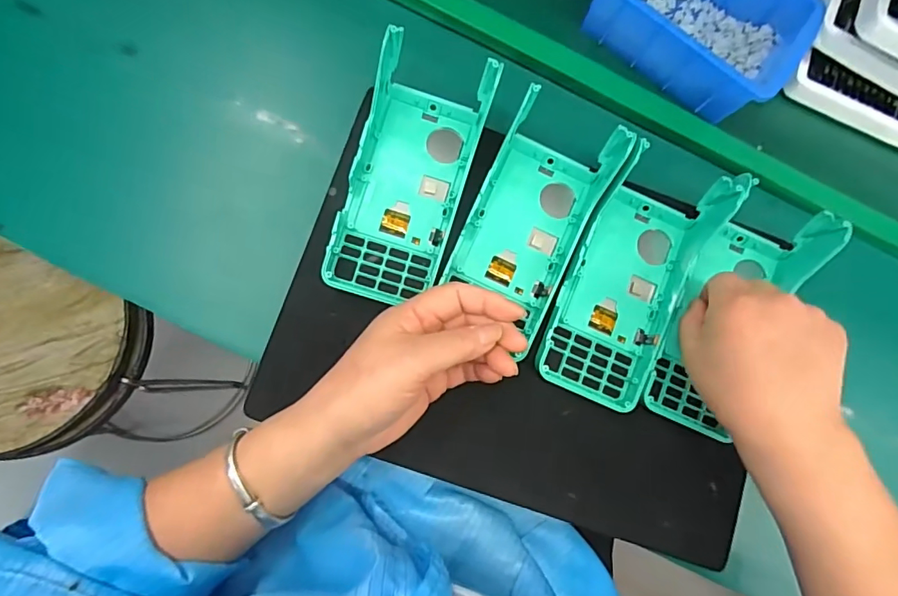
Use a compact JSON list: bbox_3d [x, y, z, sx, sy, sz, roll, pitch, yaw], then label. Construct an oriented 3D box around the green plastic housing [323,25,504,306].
[{"bbox_3d":[-0.025,-0.089,0.339,0.078,0.032,0.184,16,82,-4],"label":"green plastic housing"}]

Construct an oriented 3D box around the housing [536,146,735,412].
[{"bbox_3d":[0.126,-0.010,0.338,0.079,0.046,0.163,23,81,-3],"label":"housing"}]

